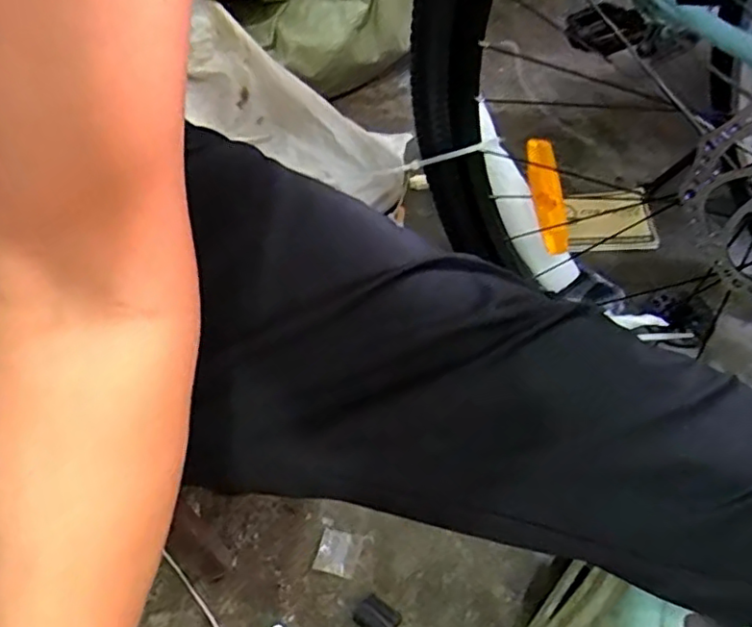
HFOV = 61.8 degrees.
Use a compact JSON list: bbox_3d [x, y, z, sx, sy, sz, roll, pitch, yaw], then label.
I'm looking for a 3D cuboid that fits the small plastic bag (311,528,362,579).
[{"bbox_3d":[-0.035,0.222,0.582,0.038,0.004,0.039,11,54,13],"label":"small plastic bag"}]

